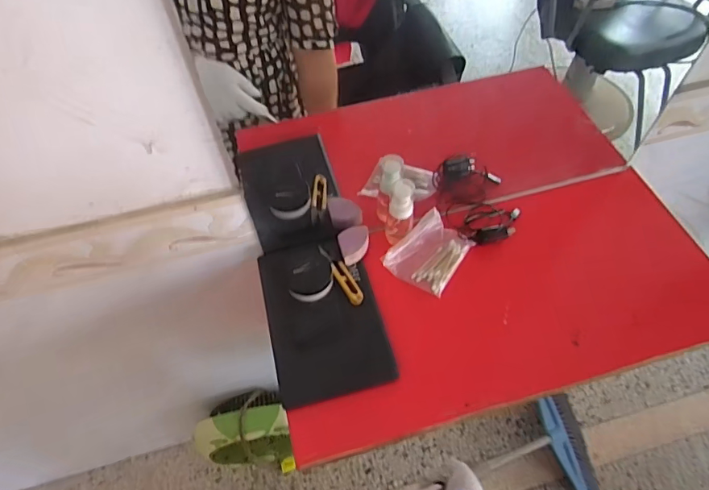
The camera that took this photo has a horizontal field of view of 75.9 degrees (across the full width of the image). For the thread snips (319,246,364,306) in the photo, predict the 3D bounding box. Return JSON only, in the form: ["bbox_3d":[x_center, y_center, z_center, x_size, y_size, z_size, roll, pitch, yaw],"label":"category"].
[{"bbox_3d":[-0.019,0.041,0.648,0.025,0.017,0.102,-28,56,-22],"label":"thread snips"}]

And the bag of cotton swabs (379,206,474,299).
[{"bbox_3d":[0.109,0.005,0.665,0.097,0.035,0.108,28,55,20],"label":"bag of cotton swabs"}]

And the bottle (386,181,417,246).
[{"bbox_3d":[0.067,-0.051,0.651,0.036,0.097,0.041,9,51,6],"label":"bottle"}]

